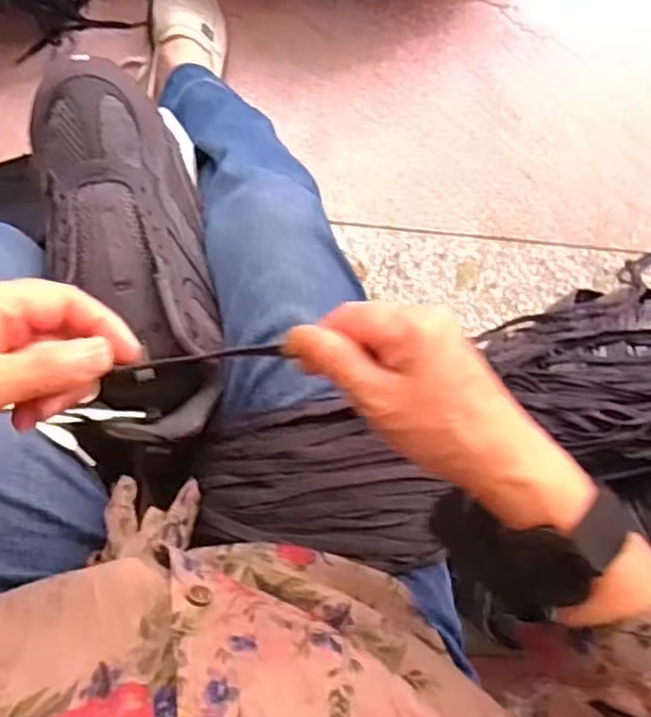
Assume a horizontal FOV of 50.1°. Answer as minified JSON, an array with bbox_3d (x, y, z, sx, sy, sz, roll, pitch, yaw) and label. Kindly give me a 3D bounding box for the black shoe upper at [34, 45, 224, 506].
[{"bbox_3d":[-0.129,-0.054,0.463,0.099,0.075,0.270,-10,96,-8],"label":"black shoe upper"}]

